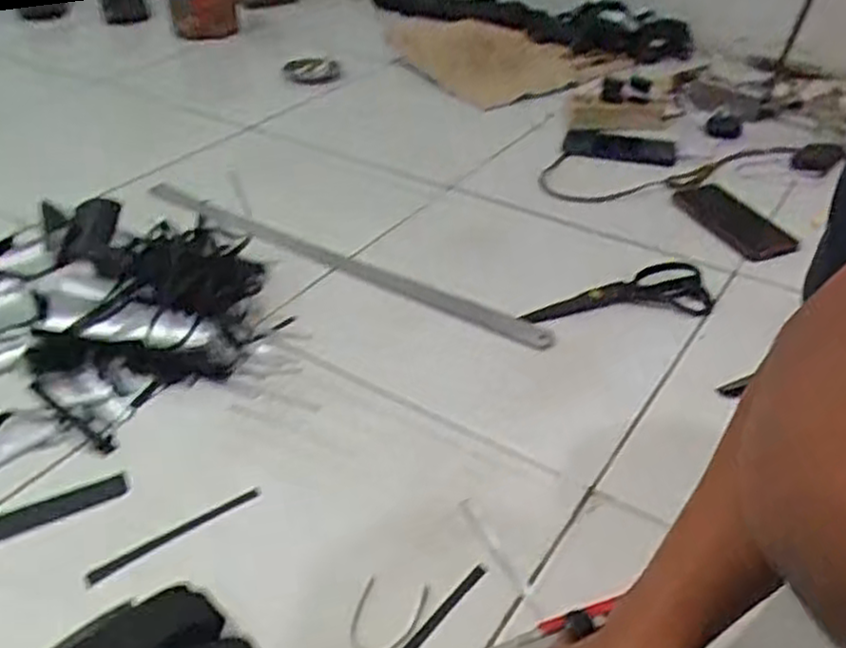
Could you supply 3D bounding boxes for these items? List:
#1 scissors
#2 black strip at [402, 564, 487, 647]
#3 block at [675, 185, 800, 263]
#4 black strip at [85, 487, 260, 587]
[{"bbox_3d":[0.214,-0.030,0.837,0.224,0.021,0.083,-8,38,-11],"label":"scissors"},{"bbox_3d":[0.000,0.218,0.531,0.011,0.004,0.140,30,48,28],"label":"black strip"},{"bbox_3d":[0.404,-0.135,0.993,0.088,0.011,0.175,-11,39,-15],"label":"block"},{"bbox_3d":[-0.198,0.167,0.607,0.143,0.005,0.013,-25,44,-30],"label":"black strip"}]

